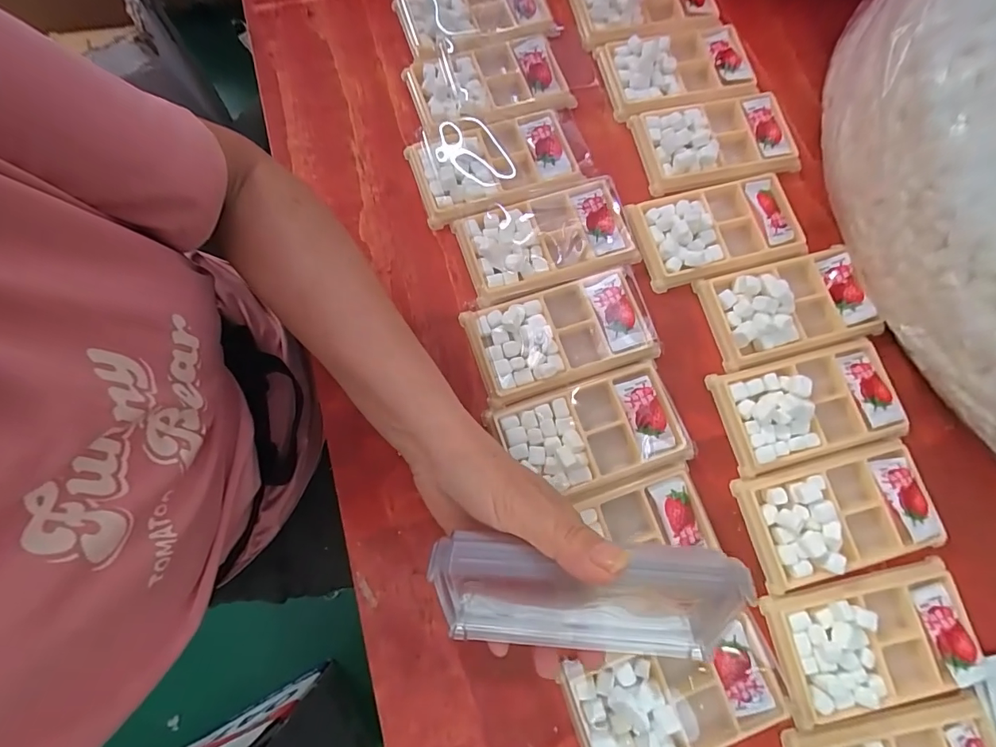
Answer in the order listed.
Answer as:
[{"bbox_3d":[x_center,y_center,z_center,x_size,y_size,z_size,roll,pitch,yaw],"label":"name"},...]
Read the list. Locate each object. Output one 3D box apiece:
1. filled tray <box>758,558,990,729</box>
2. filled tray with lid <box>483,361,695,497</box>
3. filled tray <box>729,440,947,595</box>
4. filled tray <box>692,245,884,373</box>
[{"bbox_3d":[0.253,0.182,0.307,0.131,0.019,0.080,-9,77,-3],"label":"filled tray"},{"bbox_3d":[0.066,0.044,0.333,0.132,0.018,0.077,-15,78,-5],"label":"filled tray with lid"},{"bbox_3d":[0.247,0.101,0.327,0.132,0.021,0.079,-13,78,-4],"label":"filled tray"},{"bbox_3d":[0.232,-0.055,0.360,0.126,0.019,0.077,-13,78,-4],"label":"filled tray"}]

